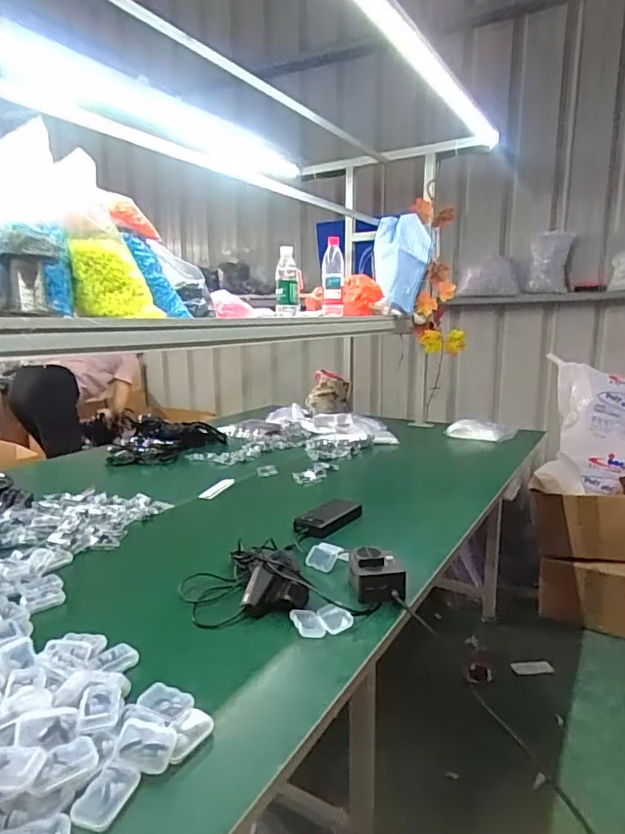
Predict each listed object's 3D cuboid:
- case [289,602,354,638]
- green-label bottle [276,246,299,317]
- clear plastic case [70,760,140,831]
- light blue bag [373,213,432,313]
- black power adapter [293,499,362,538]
[{"bbox_3d":[0.014,0.272,0.707,0.079,0.020,0.049,-2,11,-14],"label":"case"},{"bbox_3d":[-0.064,-0.358,1.413,0.068,0.169,0.060,-1,11,-5],"label":"green-label bottle"},{"bbox_3d":[-0.177,0.321,0.453,0.038,0.012,0.055,4,11,18],"label":"clear plastic case"},{"bbox_3d":[0.274,-0.511,1.750,0.167,0.294,0.243,6,12,28],"label":"light blue bag"},{"bbox_3d":[0.033,0.199,1.056,0.068,0.030,0.160,8,13,36],"label":"black power adapter"}]

